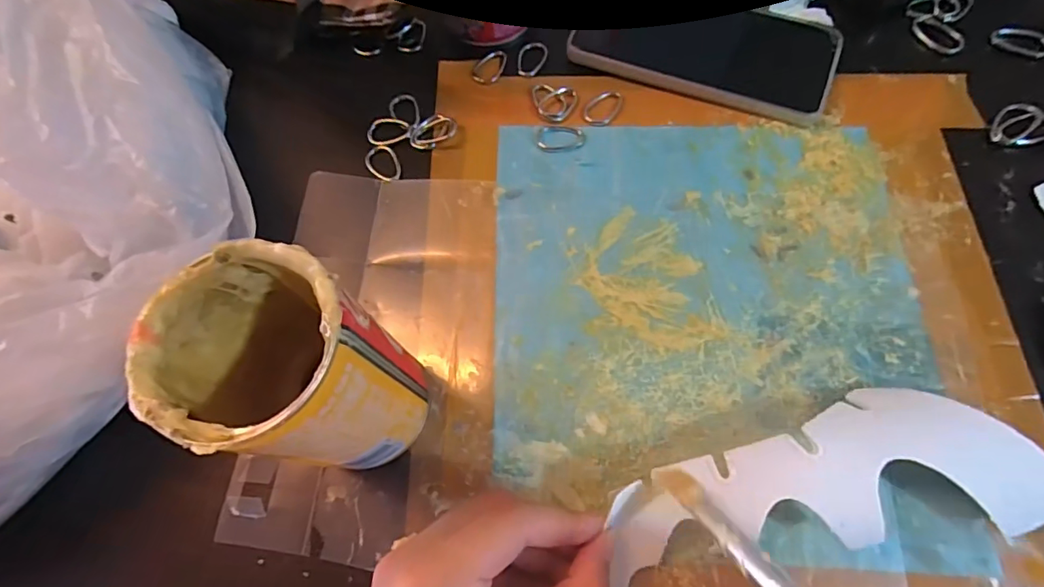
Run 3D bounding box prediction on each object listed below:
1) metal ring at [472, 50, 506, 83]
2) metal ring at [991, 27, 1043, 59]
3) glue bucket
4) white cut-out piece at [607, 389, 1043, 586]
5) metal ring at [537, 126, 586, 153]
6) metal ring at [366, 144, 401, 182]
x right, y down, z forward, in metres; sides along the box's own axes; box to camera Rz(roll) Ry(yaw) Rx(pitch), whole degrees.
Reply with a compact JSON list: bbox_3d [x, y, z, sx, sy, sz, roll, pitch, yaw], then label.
[{"bbox_3d":[-0.021,-0.151,0.340,0.017,0.009,0.027,24,72,12],"label":"metal ring"},{"bbox_3d":[0.315,-0.158,0.321,0.033,0.006,0.023,-7,70,-4],"label":"metal ring"},{"bbox_3d":[-0.080,0.034,0.204,0.061,0.124,0.058,-1,69,3],"label":"glue bucket"},{"bbox_3d":[0.130,0.084,0.221,0.195,0.026,0.062,-13,69,0],"label":"white cut-out piece"},{"bbox_3d":[0.024,-0.095,0.317,0.030,0.004,0.019,8,69,6],"label":"metal ring"},{"bbox_3d":[-0.085,-0.080,0.315,0.018,0.004,0.026,-34,71,-10],"label":"metal ring"}]

